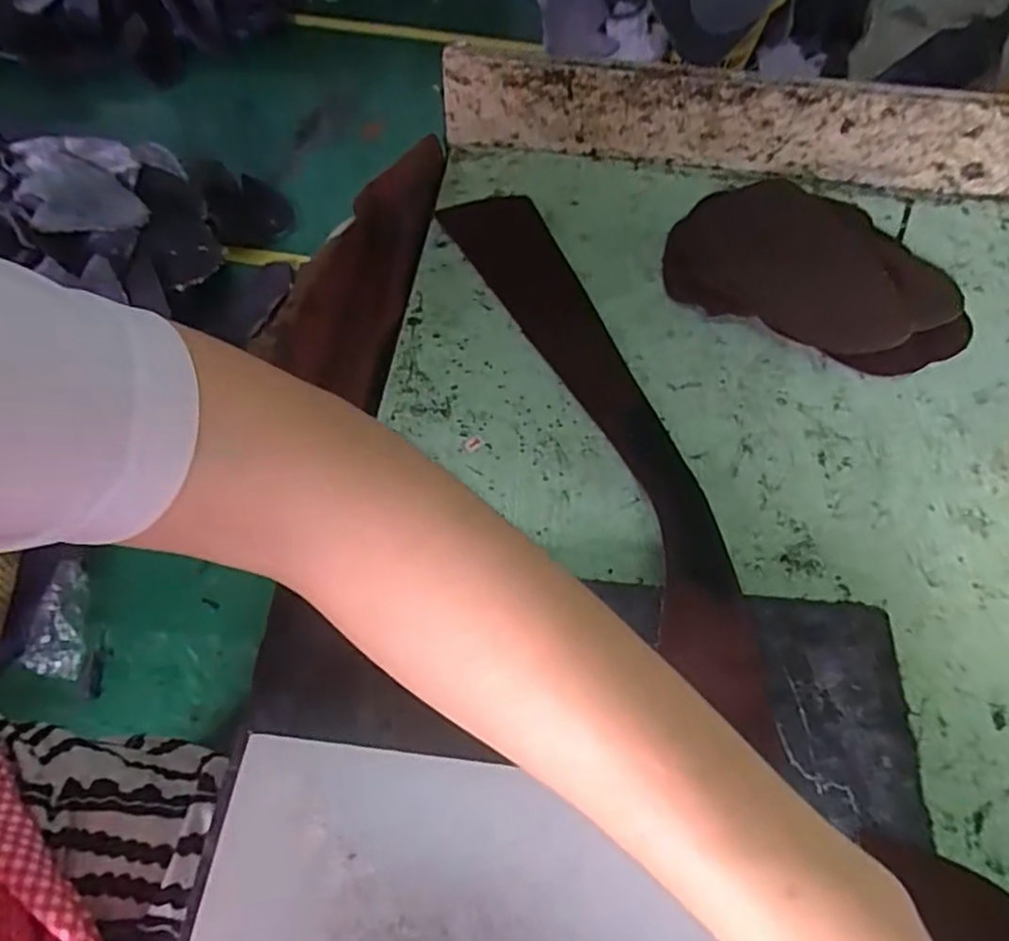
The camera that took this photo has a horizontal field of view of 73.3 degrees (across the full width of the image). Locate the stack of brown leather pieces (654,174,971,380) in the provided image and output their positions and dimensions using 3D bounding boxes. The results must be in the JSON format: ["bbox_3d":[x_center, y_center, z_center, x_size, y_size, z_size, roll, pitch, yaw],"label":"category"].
[{"bbox_3d":[0.216,-0.140,0.468,0.196,0.042,0.118,21,60,9],"label":"stack of brown leather pieces"}]

